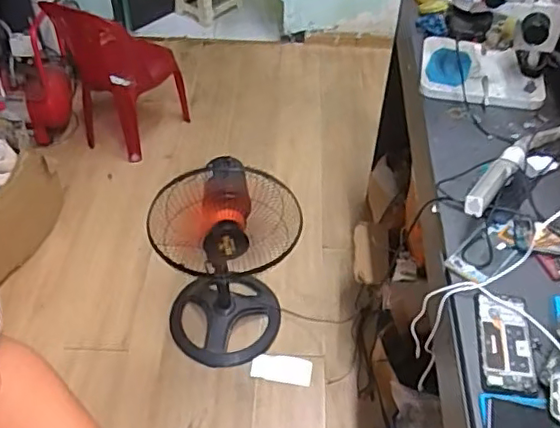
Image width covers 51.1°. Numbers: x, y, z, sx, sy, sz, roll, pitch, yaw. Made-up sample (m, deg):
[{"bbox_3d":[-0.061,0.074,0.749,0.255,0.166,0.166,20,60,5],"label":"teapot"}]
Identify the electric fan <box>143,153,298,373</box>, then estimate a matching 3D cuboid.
[{"bbox_3d":[-0.151,0.110,1.502,0.313,0.605,0.271,-24,52,-22],"label":"electric fan"}]

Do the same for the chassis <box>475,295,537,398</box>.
[{"bbox_3d":[0.319,0.182,0.831,0.072,0.006,0.153,7,47,5],"label":"chassis"}]

